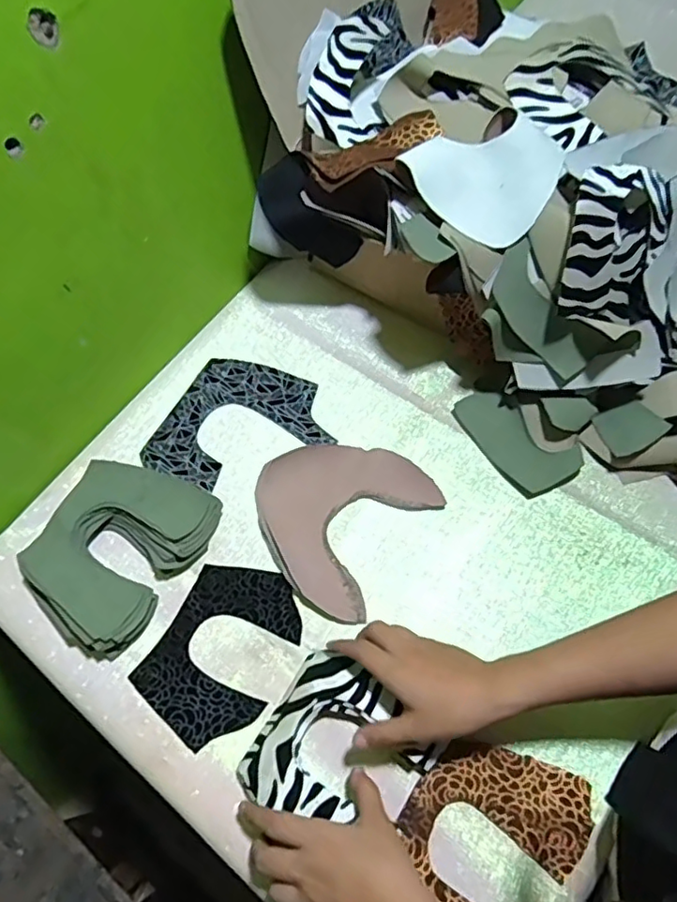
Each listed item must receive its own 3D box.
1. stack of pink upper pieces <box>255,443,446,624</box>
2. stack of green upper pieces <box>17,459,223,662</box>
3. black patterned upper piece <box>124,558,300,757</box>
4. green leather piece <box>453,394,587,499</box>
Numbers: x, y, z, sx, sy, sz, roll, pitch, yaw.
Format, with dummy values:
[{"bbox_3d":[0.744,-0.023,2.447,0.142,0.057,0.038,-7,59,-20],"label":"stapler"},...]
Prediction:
[{"bbox_3d":[-0.008,0.058,0.588,0.162,0.017,0.164,33,71,17],"label":"stack of pink upper pieces"},{"bbox_3d":[-0.213,0.097,0.572,0.138,0.030,0.173,22,68,13],"label":"stack of green upper pieces"},{"bbox_3d":[-0.107,0.181,0.552,0.114,0.009,0.157,25,66,15],"label":"black patterned upper piece"},{"bbox_3d":[0.173,-0.010,0.603,0.062,0.013,0.131,-46,61,-2],"label":"green leather piece"}]

